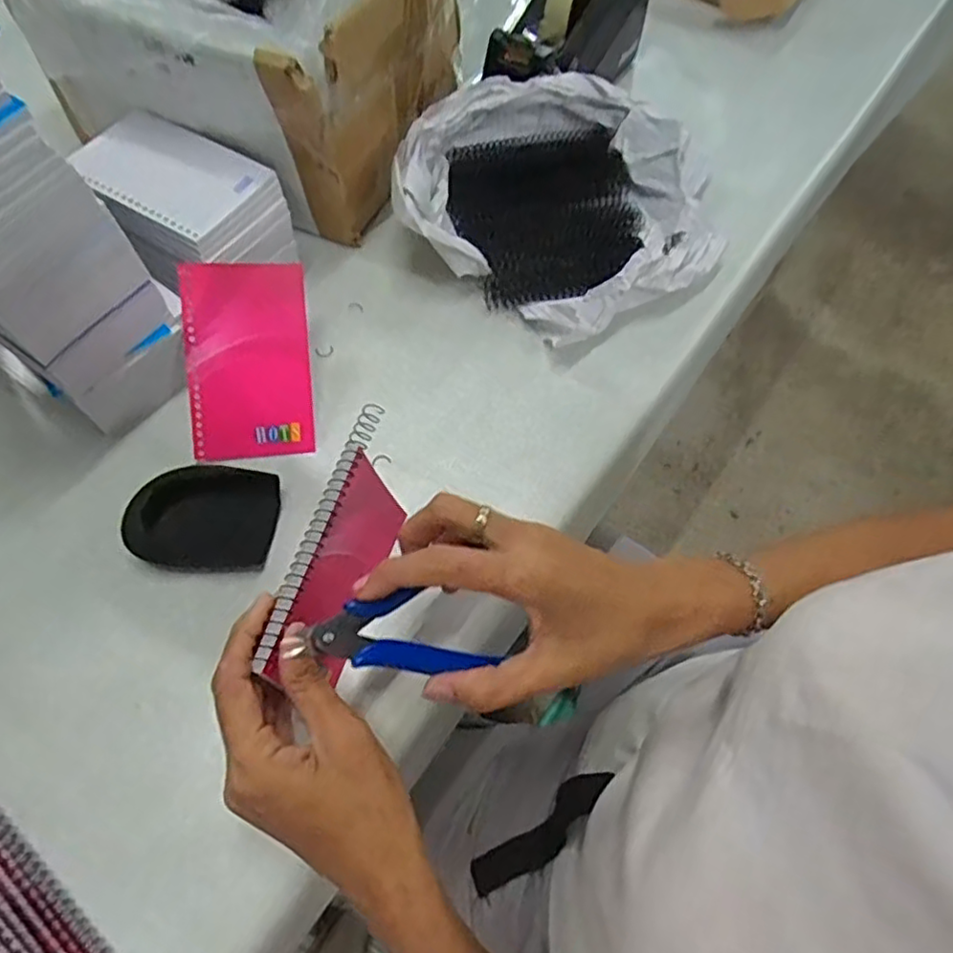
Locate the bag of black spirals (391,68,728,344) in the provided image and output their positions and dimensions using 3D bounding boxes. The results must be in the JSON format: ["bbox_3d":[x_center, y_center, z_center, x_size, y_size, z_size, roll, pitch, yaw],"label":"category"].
[{"bbox_3d":[0.078,-0.225,0.518,0.228,0.071,0.251,38,68,16],"label":"bag of black spirals"}]

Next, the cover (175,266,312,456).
[{"bbox_3d":[-0.157,-0.080,0.447,0.080,0.005,0.130,-5,90,-10],"label":"cover"}]

